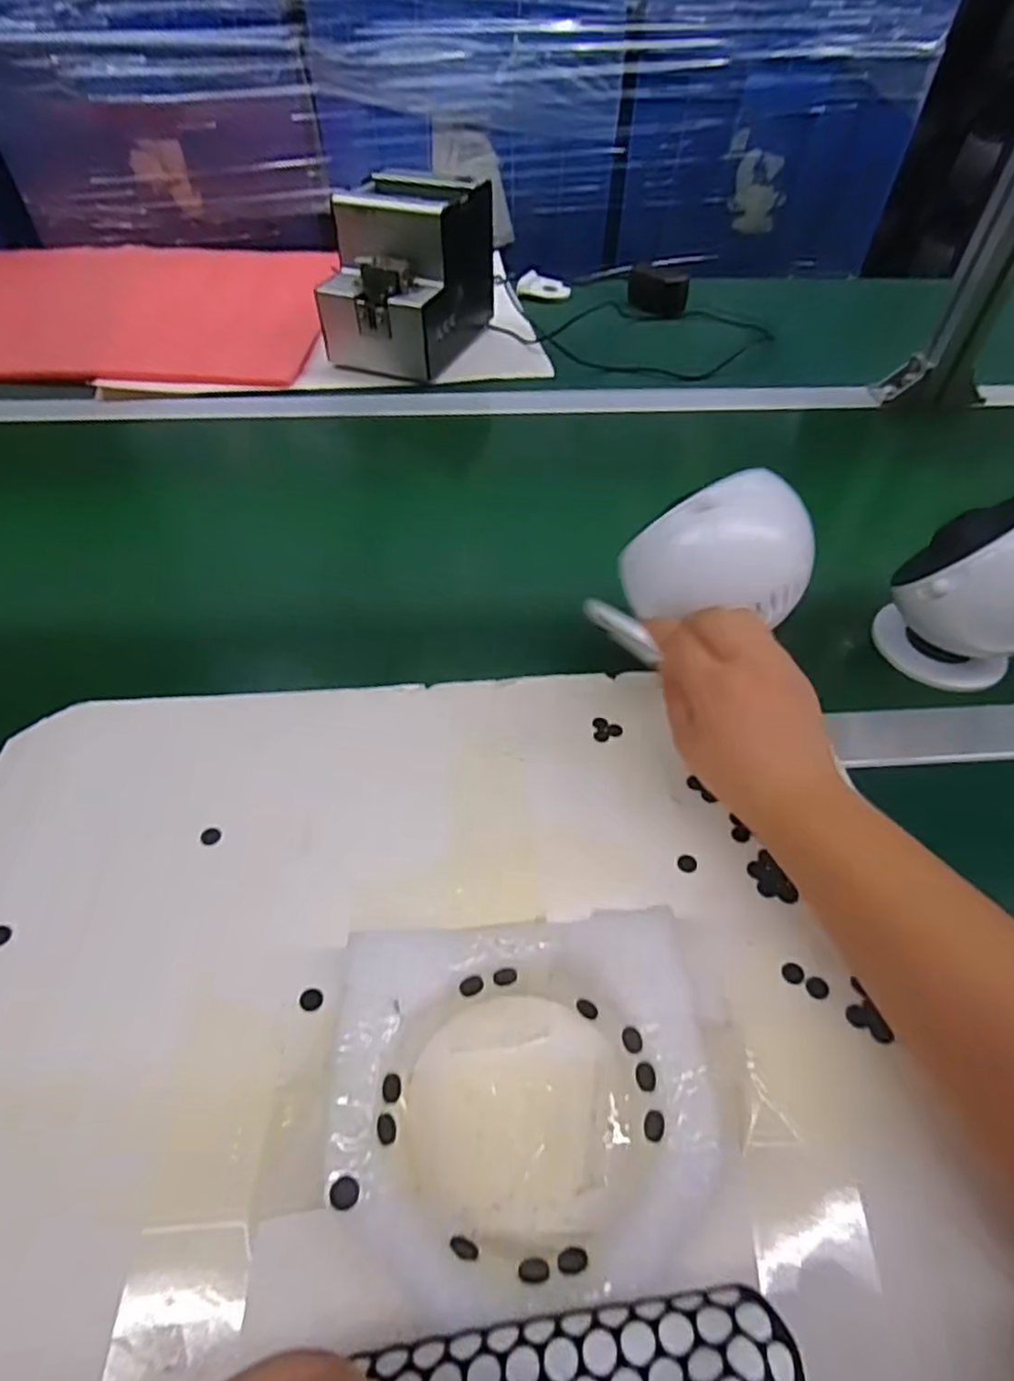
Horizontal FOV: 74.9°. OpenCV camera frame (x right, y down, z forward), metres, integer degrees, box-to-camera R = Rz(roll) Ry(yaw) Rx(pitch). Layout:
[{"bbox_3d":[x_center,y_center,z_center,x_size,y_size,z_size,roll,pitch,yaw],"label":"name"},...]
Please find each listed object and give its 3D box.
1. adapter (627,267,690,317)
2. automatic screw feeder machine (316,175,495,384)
[{"bbox_3d":[0.195,-0.517,0.860,0.081,0.045,0.033,18,51,13],"label":"adapter"},{"bbox_3d":[-0.105,-0.446,0.709,0.121,0.142,0.176,18,51,13],"label":"automatic screw feeder machine"}]

